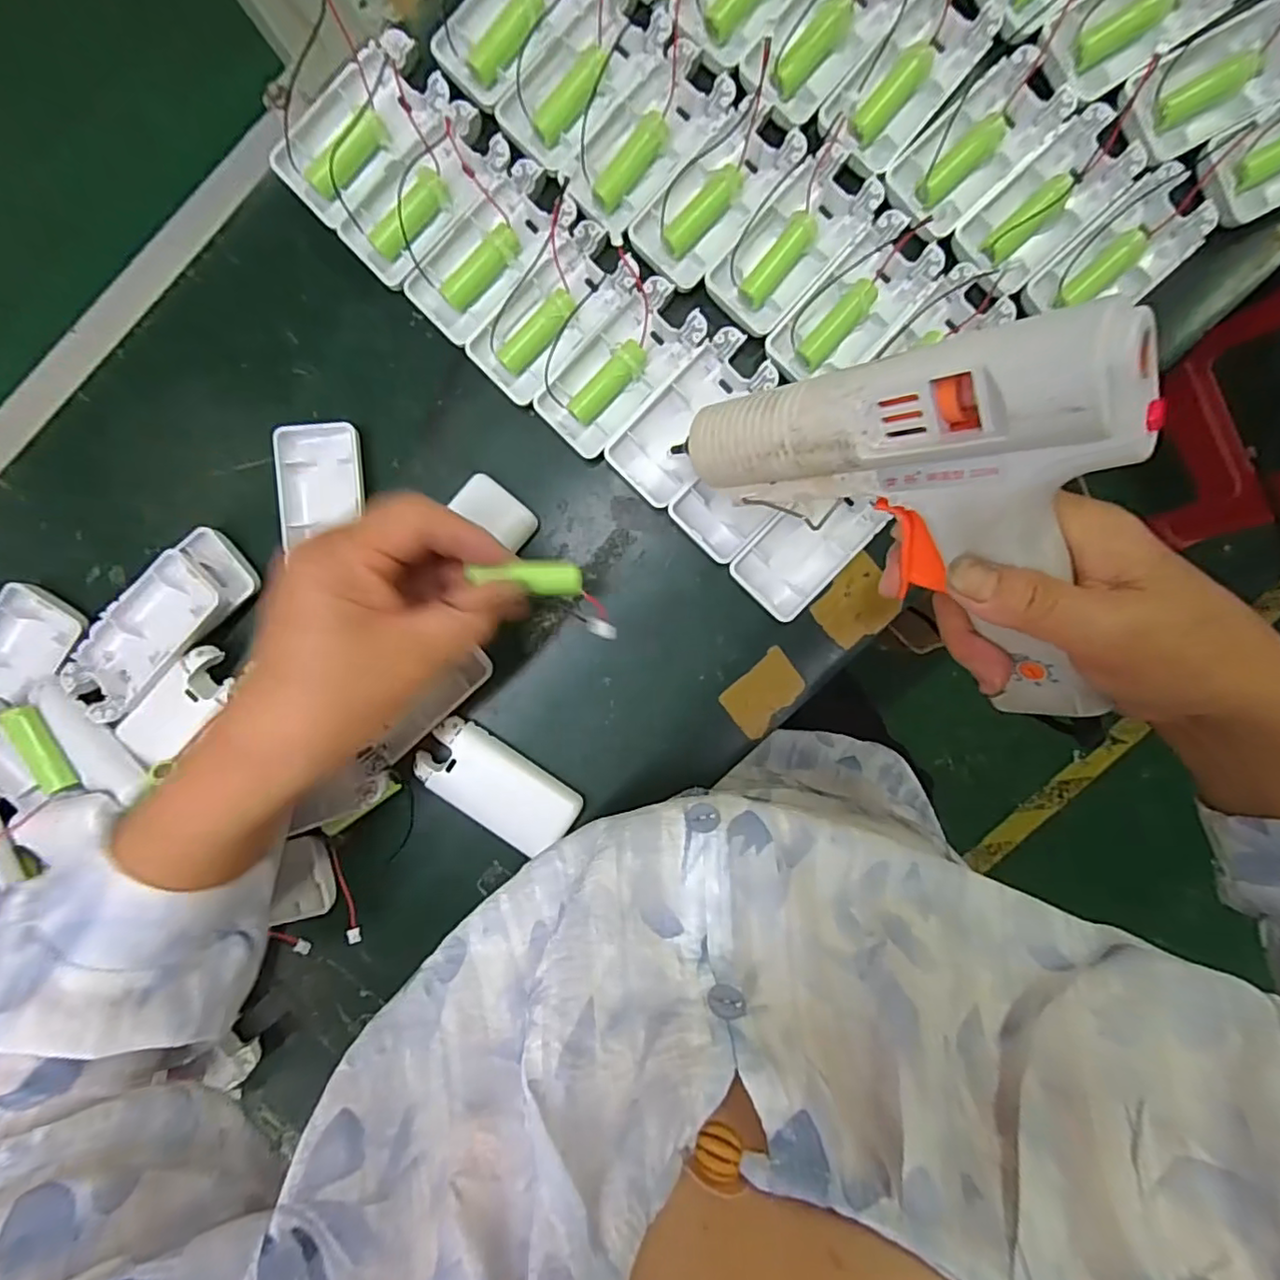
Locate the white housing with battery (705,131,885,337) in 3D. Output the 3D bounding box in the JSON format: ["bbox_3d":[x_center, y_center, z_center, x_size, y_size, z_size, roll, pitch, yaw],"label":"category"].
[{"bbox_3d":[0.080,-0.206,0.314,0.044,0.015,0.095,43,97,-1],"label":"white housing with battery"}]

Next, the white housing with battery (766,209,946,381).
[{"bbox_3d":[0.111,-0.172,0.316,0.043,0.017,0.091,45,97,-1],"label":"white housing with battery"}]

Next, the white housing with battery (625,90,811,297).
[{"bbox_3d":[0.038,-0.229,0.314,0.044,0.015,0.093,43,97,-1],"label":"white housing with battery"}]

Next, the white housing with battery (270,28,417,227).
[{"bbox_3d":[-0.146,-0.265,0.312,0.039,0.016,0.092,44,97,-1],"label":"white housing with battery"}]

